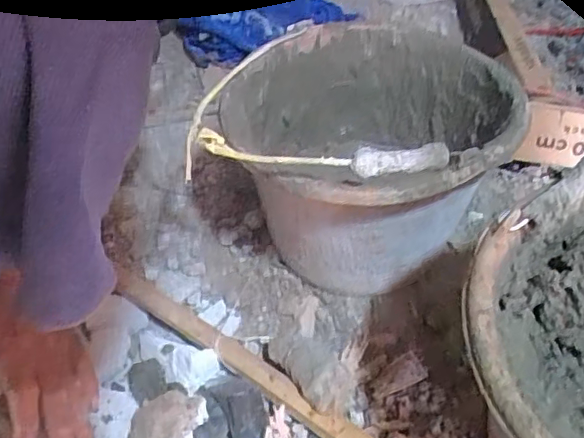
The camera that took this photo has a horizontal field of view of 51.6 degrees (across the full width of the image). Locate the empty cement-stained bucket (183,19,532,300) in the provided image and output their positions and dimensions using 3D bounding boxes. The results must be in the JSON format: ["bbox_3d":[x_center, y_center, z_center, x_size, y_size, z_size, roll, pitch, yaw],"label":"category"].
[{"bbox_3d":[0.066,-0.043,0.614,0.244,0.214,0.300,25,43,19],"label":"empty cement-stained bucket"}]

